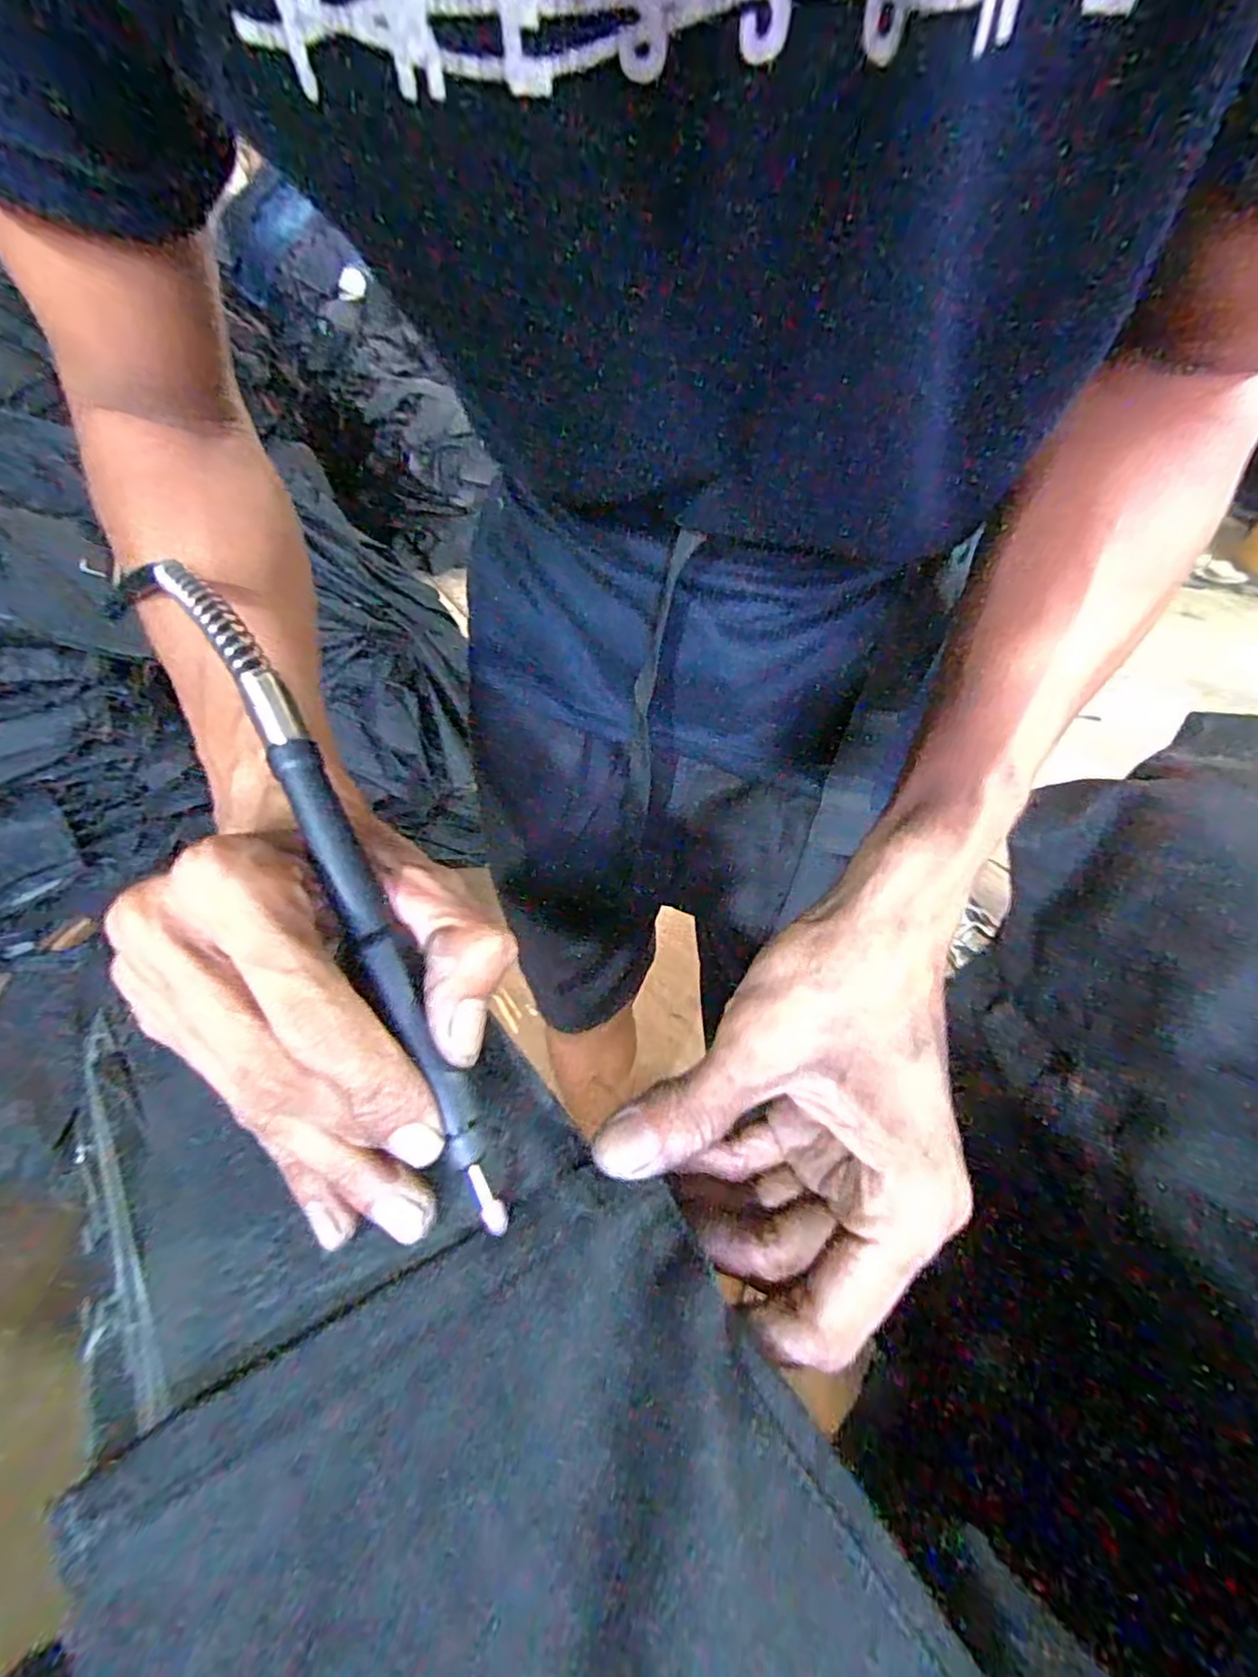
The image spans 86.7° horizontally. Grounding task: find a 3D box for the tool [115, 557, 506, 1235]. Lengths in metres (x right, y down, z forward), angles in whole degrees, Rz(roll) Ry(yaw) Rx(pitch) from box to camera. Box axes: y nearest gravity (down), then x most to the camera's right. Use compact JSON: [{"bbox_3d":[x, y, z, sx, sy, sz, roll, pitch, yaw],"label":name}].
[{"bbox_3d":[-0.085,0.010,0.190,0.020,0.013,0.213,-25,83,-28],"label":"tool"}]

